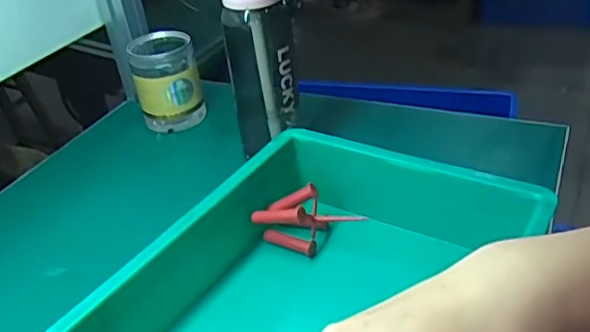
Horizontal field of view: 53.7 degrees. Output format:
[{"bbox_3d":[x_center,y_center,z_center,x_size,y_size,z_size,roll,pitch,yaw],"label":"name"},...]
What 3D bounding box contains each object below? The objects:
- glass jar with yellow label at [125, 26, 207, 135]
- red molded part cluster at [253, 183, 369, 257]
[{"bbox_3d":[-0.169,-0.118,0.784,0.081,0.119,0.088,-9,34,-4],"label":"glass jar with yellow label"},{"bbox_3d":[0.013,0.054,0.546,0.100,0.056,0.047,-9,34,-4],"label":"red molded part cluster"}]

